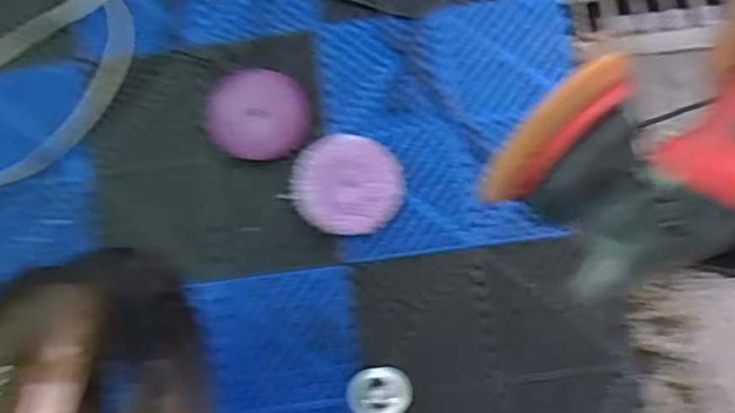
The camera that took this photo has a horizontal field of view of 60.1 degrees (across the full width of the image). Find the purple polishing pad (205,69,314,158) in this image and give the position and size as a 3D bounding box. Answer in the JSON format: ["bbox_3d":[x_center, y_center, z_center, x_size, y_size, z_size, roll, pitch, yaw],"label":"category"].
[{"bbox_3d":[-0.176,-0.148,1.010,0.164,0.022,0.147,-1,79,1],"label":"purple polishing pad"}]

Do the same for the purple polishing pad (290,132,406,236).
[{"bbox_3d":[-0.031,-0.036,0.981,0.169,0.016,0.155,-7,79,0],"label":"purple polishing pad"}]

